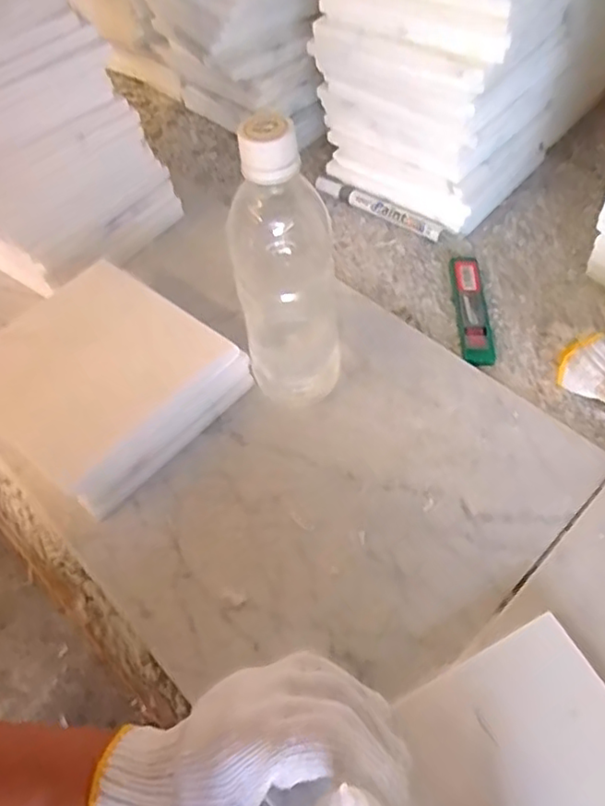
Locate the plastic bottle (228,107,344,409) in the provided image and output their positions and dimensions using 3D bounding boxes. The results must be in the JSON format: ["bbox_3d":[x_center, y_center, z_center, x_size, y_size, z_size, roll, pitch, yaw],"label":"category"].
[{"bbox_3d":[-0.011,-0.076,0.397,0.064,0.207,0.054,-10,56,-2],"label":"plastic bottle"}]

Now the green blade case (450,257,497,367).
[{"bbox_3d":[0.140,-0.078,0.514,0.024,0.011,0.114,-3,55,5],"label":"green blade case"}]

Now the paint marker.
[{"bbox_3d":[0.072,-0.189,0.599,0.141,0.017,0.017,31,64,25],"label":"paint marker"}]

